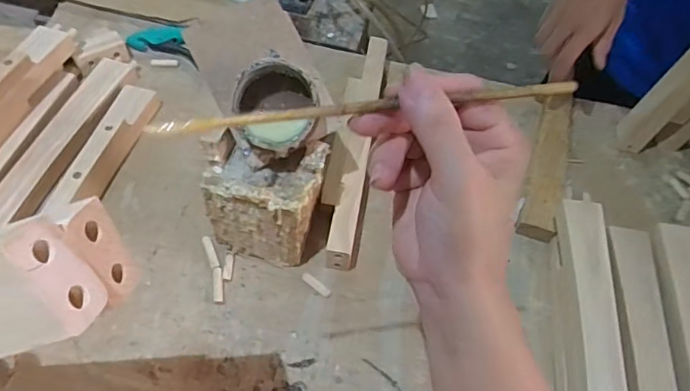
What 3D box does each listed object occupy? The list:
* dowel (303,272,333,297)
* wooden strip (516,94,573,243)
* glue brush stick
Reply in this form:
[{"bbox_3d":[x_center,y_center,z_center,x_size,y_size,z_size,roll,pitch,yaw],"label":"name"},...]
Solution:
[{"bbox_3d":[-0.033,0.104,0.612,0.039,0.006,0.011,33,60,19],"label":"dowel"},{"bbox_3d":[0.284,-0.049,0.724,0.047,0.022,0.262,18,56,10],"label":"wooden strip"},{"bbox_3d":[0.019,-0.041,0.240,0.182,0.006,0.006,-7,56,-6],"label":"glue brush stick"}]

